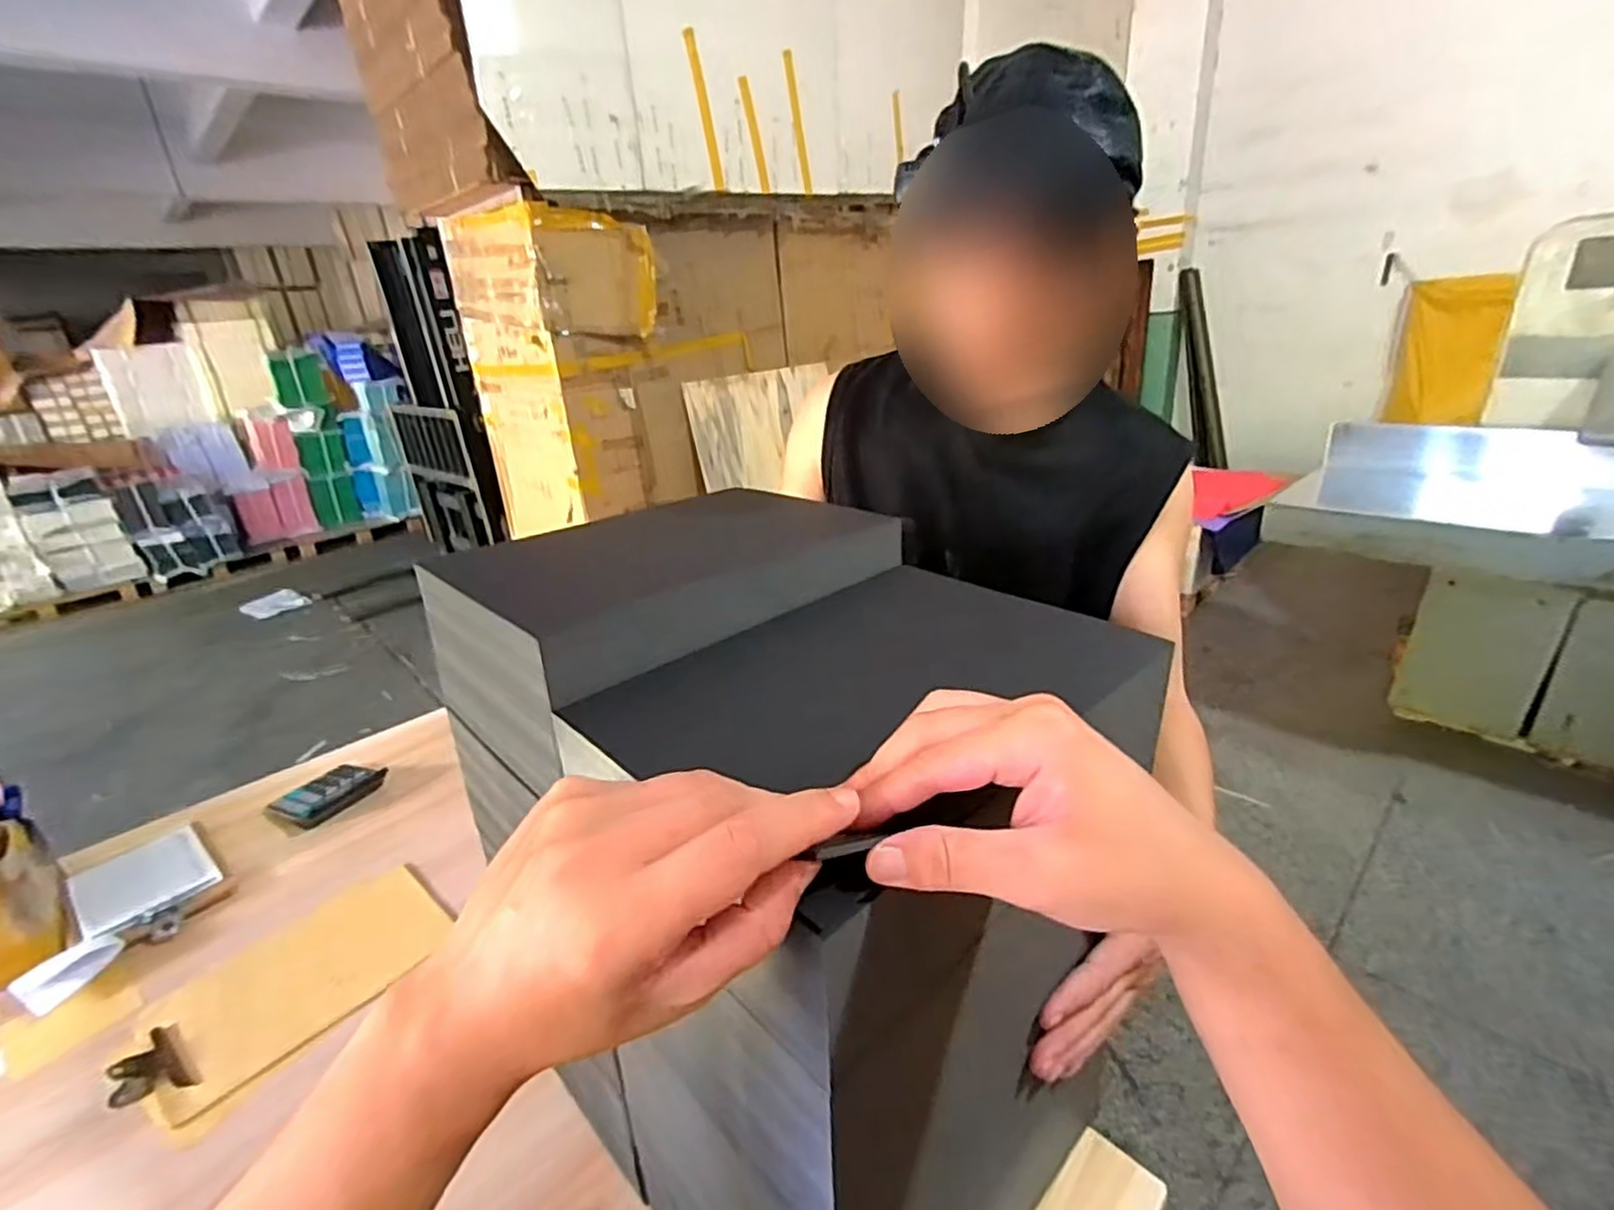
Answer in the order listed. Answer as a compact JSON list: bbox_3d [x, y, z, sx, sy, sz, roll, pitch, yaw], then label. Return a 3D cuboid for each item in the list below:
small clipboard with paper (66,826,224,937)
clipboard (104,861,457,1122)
[{"bbox_3d":[-0.804,0.332,0.858,0.221,0.020,0.123,15,30,38],"label":"small clipboard with paper"},{"bbox_3d":[-0.534,0.391,0.743,0.156,0.023,0.278,14,29,36],"label":"clipboard"}]

